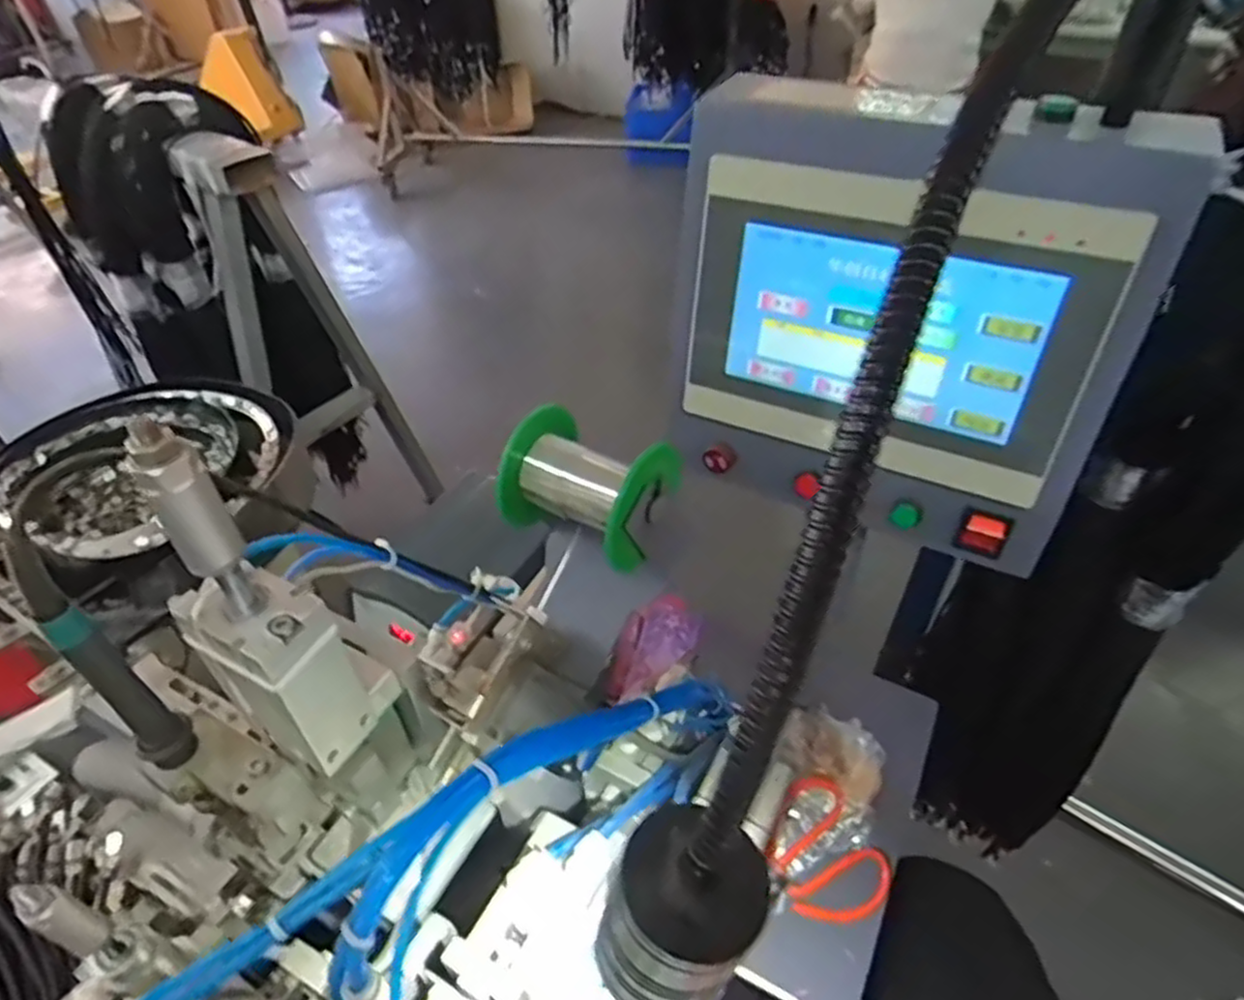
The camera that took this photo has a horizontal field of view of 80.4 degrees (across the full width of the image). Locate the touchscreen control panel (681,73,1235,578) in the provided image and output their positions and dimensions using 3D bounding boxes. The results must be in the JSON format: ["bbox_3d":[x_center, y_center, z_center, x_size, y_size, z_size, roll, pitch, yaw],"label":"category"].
[{"bbox_3d":[0.144,-0.094,0.403,0.225,0.203,0.092,17,47,19],"label":"touchscreen control panel"}]

